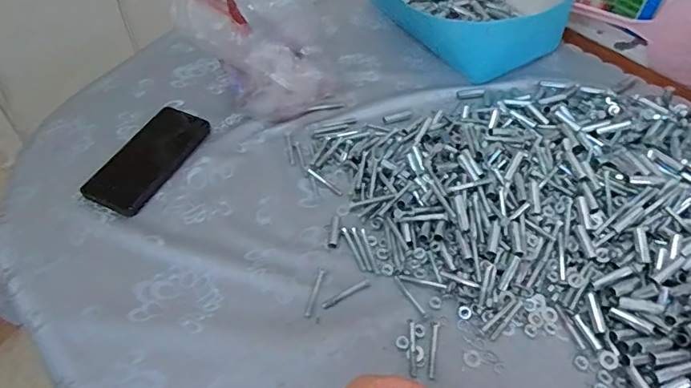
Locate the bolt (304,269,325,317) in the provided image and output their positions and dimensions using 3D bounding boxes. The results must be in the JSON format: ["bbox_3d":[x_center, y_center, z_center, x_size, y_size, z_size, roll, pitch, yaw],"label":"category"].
[{"bbox_3d":[-0.032,0.103,0.508,0.007,0.004,0.055,14,52,8],"label":"bolt"}]

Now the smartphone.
[{"bbox_3d":[-0.243,-0.046,0.609,0.085,0.010,0.163,19,53,11],"label":"smartphone"}]

